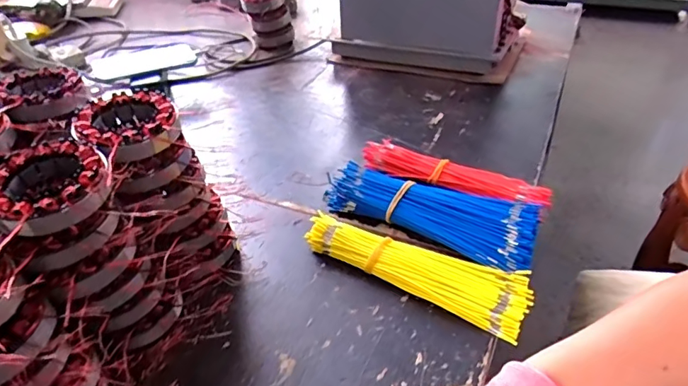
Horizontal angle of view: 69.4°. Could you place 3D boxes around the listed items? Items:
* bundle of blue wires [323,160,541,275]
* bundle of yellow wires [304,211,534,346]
[{"bbox_3d":[0.104,0.017,0.586,0.240,0.039,0.103,20,43,27],"label":"bundle of blue wires"},{"bbox_3d":[0.073,0.071,0.522,0.240,0.030,0.068,20,43,28],"label":"bundle of yellow wires"}]

